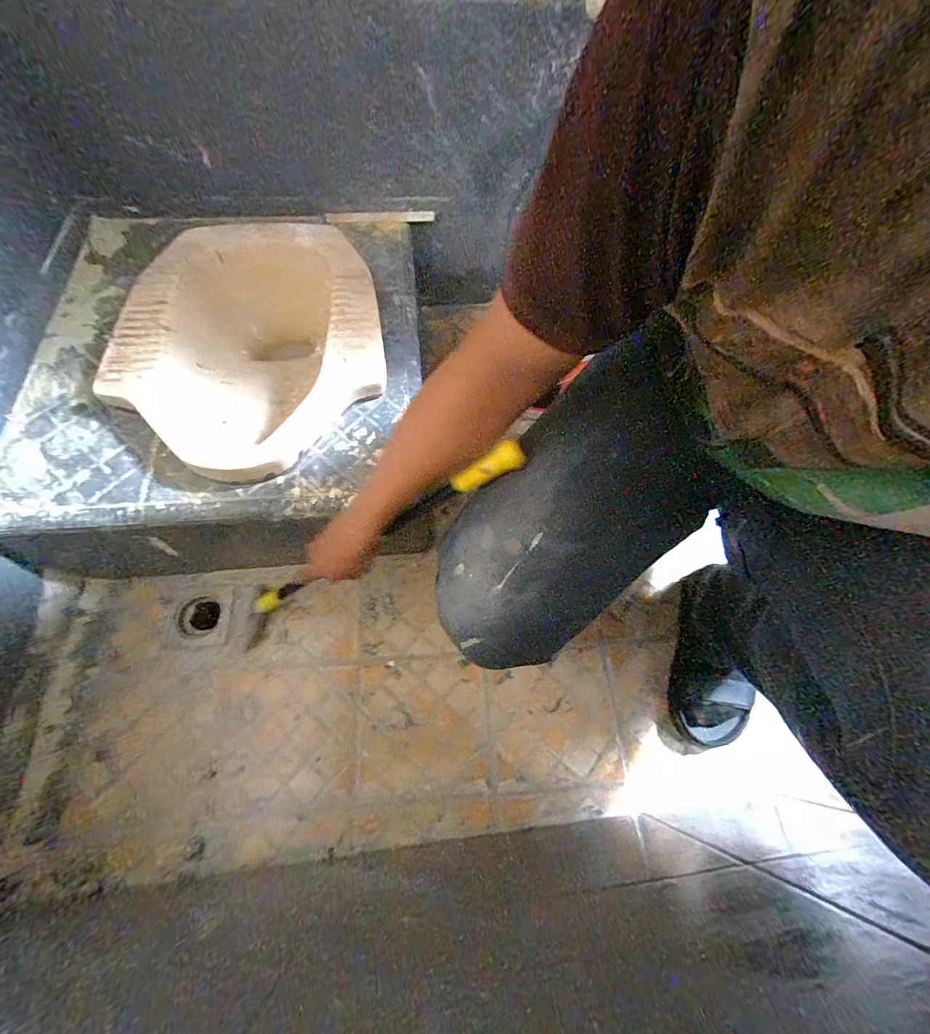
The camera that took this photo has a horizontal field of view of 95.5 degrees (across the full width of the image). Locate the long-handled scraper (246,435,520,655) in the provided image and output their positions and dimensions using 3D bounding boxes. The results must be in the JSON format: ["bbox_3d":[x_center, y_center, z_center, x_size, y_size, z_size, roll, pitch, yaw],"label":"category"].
[{"bbox_3d":[-0.157,0.047,0.568,0.555,0.051,0.081,-30,63,28],"label":"long-handled scraper"}]

